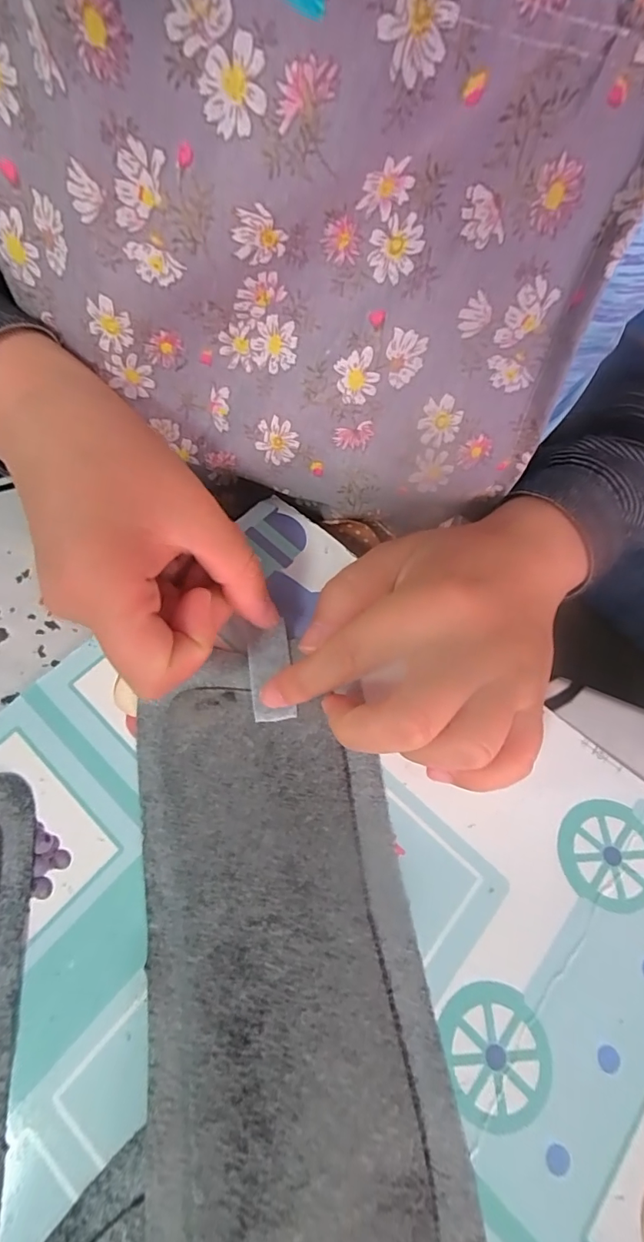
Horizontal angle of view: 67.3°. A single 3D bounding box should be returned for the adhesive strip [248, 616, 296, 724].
[{"bbox_3d":[-0.023,0.022,0.215,0.019,0.004,0.044,-6,71,-7],"label":"adhesive strip"}]

